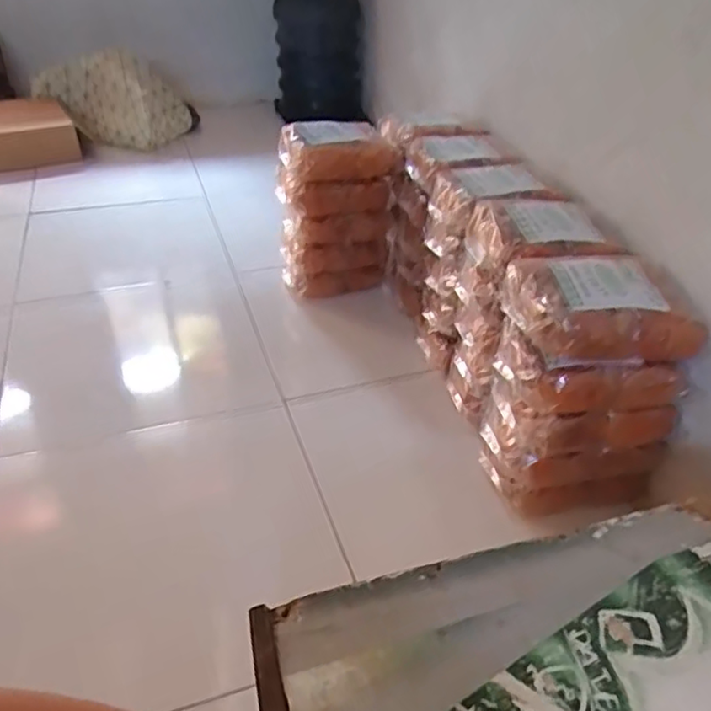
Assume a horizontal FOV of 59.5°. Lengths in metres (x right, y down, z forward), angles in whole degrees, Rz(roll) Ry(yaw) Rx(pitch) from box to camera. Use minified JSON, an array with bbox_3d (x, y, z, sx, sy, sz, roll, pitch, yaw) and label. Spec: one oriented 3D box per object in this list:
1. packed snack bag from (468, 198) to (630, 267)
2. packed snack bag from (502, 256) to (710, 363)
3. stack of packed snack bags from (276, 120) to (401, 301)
[{"bbox_3d":[0.232,-0.148,0.770,0.167,0.044,0.146,-4,37,-8],"label":"packed snack bag"},{"bbox_3d":[0.260,-0.055,0.664,0.182,0.057,0.132,-3,37,-6],"label":"packed snack bag"},{"bbox_3d":[-0.039,-0.250,1.122,0.188,0.288,0.113,-14,40,-20],"label":"stack of packed snack bags"}]

